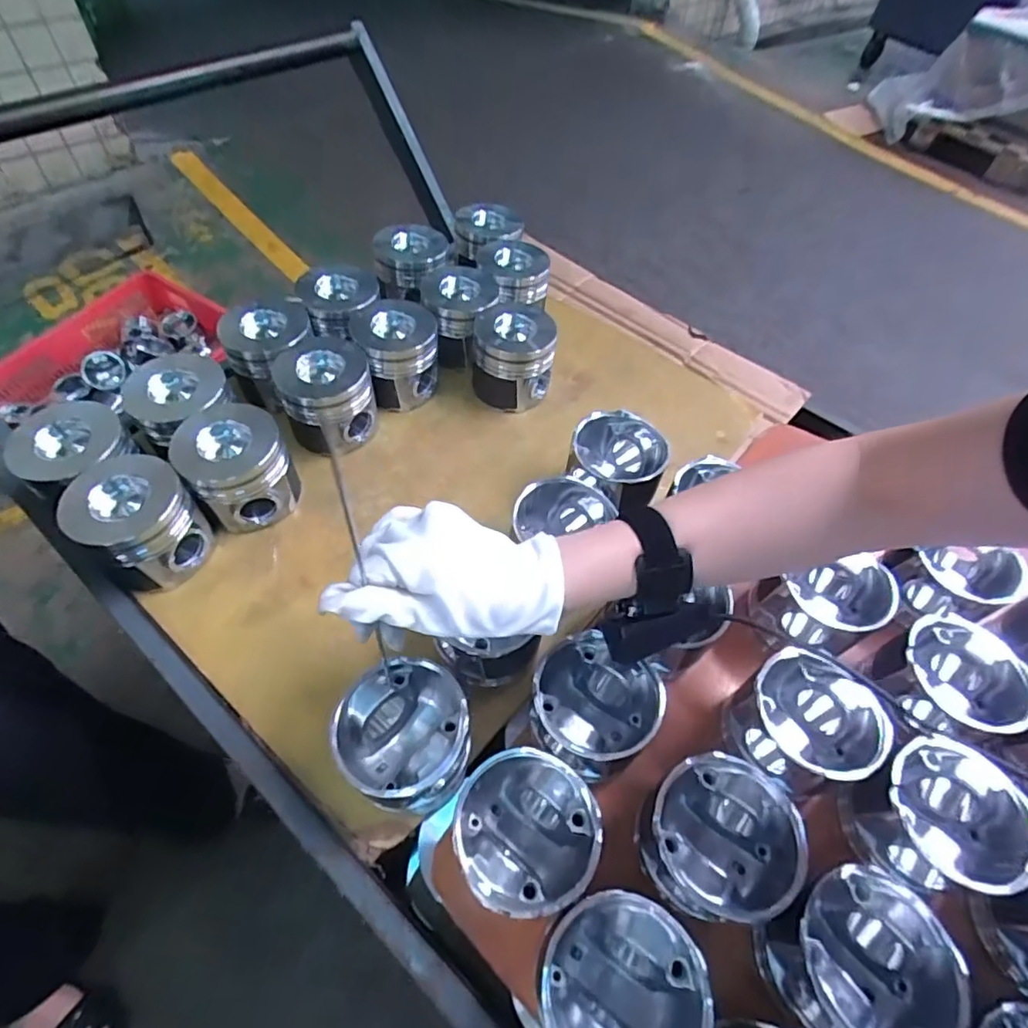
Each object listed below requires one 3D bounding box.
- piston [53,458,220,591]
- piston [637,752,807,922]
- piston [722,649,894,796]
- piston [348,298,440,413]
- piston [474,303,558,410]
[{"bbox_3d":[-0.330,0.008,0.518,0.082,0.090,0.093,40,60,23],"label":"piston"},{"bbox_3d":[0.142,0.232,0.405,0.098,0.087,0.093,2,53,-2],"label":"piston"},{"bbox_3d":[0.221,0.163,0.448,0.094,0.064,0.088,2,53,-2],"label":"piston"},{"bbox_3d":[-0.135,-0.186,0.674,0.092,0.084,0.090,-6,54,-9],"label":"piston"},{"bbox_3d":[-0.002,-0.184,0.687,0.094,0.086,0.096,9,53,3],"label":"piston"}]

